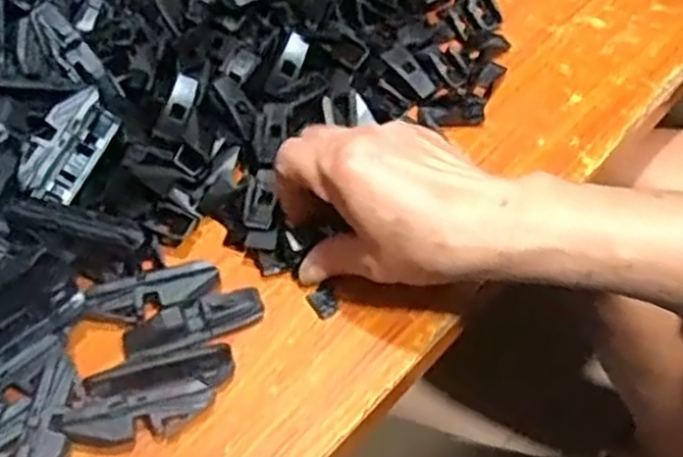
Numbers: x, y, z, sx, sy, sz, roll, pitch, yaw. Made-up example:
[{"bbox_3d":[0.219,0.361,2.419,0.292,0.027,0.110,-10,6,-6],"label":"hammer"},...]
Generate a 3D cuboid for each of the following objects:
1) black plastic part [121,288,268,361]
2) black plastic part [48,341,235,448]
[{"bbox_3d":[-0.078,0.049,0.418,0.075,0.019,0.021,-18,58,-10],"label":"black plastic part"},{"bbox_3d":[-0.096,0.083,0.393,0.088,0.017,0.037,-22,59,-13],"label":"black plastic part"}]

